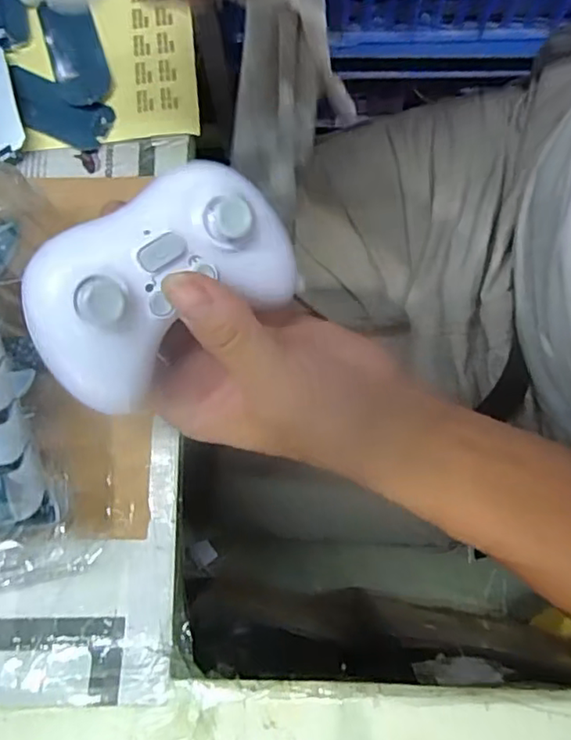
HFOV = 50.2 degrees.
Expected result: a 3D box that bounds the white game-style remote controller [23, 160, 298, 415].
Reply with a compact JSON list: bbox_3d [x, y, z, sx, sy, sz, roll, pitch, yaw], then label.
[{"bbox_3d":[-0.052,-0.037,0.242,0.107,0.046,0.059,-38,79,-7],"label":"white game-style remote controller"}]

